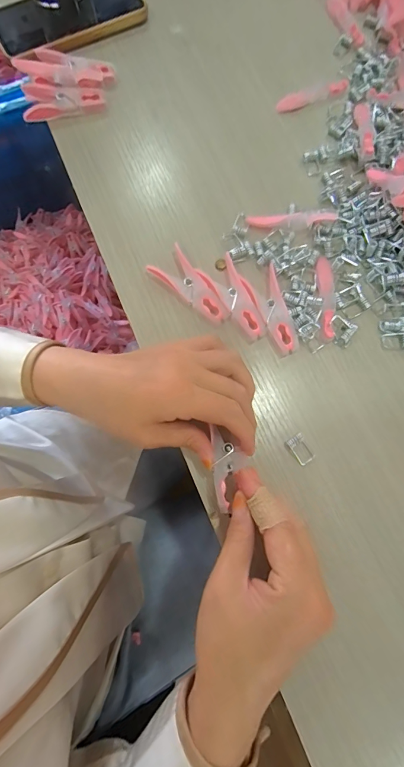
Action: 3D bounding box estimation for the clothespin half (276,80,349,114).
[{"bbox_3d":[0.113,-0.293,0.364,0.077,0.007,0.011,-21,78,-6],"label":"clothespin half"}]

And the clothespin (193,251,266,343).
[{"bbox_3d":[0.027,-0.070,0.303,0.030,0.008,0.076,-28,79,-8],"label":"clothespin"}]

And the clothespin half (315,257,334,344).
[{"bbox_3d":[0.108,-0.075,0.308,0.014,0.009,0.078,1,76,-1],"label":"clothespin half"}]

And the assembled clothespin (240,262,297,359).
[{"bbox_3d":[0.060,-0.061,0.305,0.030,0.009,0.076,-19,78,-6],"label":"assembled clothespin"}]

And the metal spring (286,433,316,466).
[{"bbox_3d":[0.078,0.053,0.285,0.015,0.009,0.023,-33,79,-9],"label":"metal spring"}]

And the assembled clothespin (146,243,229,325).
[{"bbox_3d":[-0.008,-0.081,0.306,0.074,0.013,0.031,44,79,9],"label":"assembled clothespin"}]

